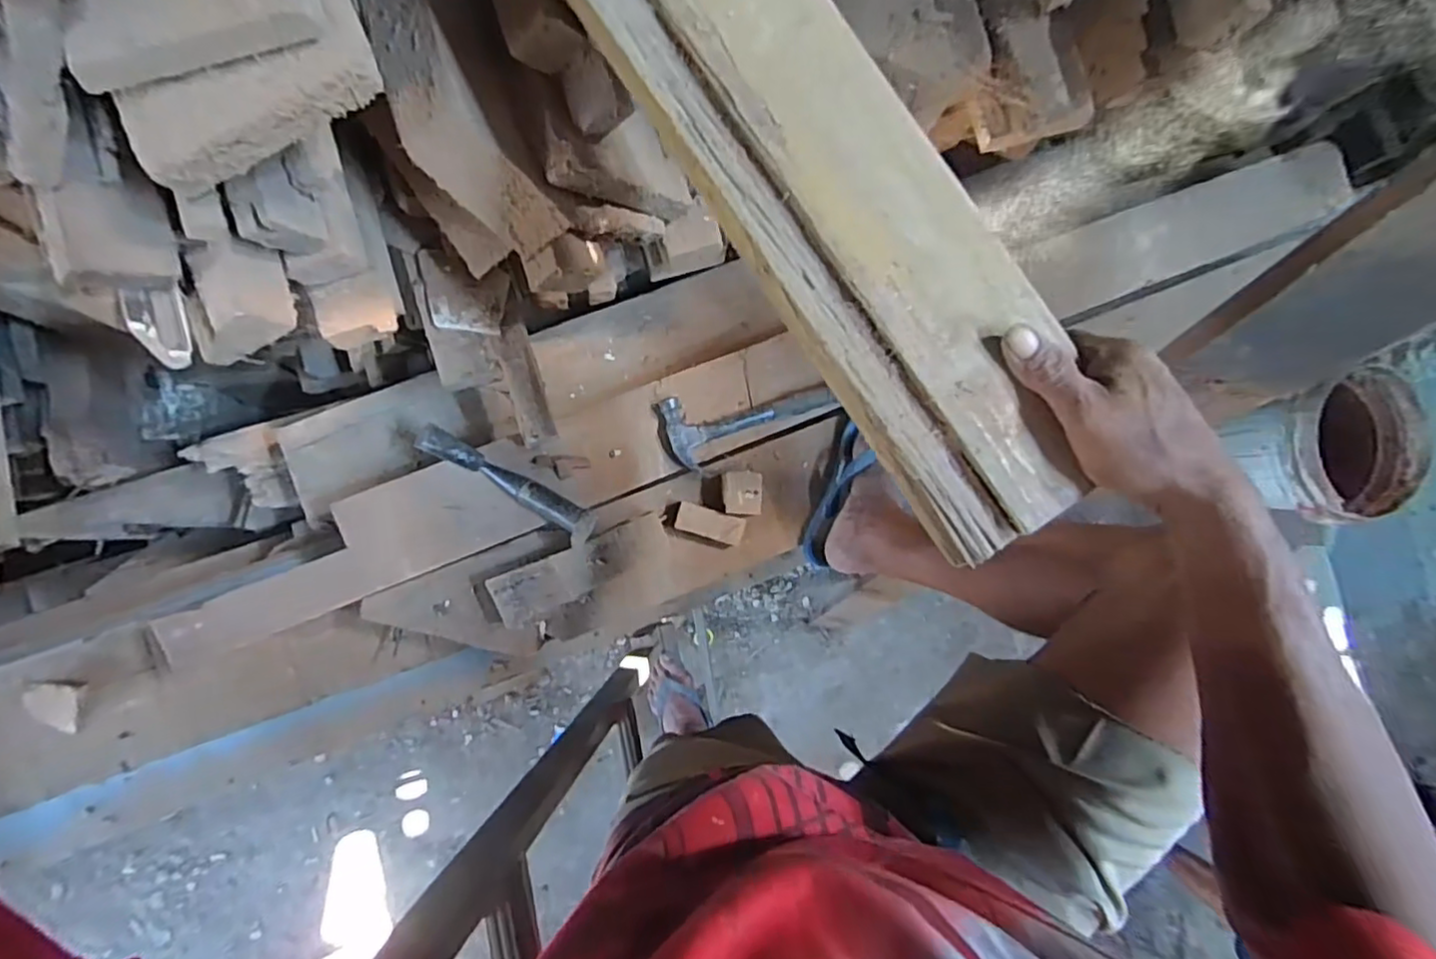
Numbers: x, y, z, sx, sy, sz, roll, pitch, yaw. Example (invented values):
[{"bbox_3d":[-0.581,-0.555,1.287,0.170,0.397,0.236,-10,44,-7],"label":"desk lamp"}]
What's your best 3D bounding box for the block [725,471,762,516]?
[{"bbox_3d":[0.032,0.019,0.840,0.047,0.048,0.056,-2,86,-9],"label":"block"}]

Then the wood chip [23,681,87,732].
[{"bbox_3d":[-0.826,0.280,0.789,0.064,0.013,0.060,10,90,-15],"label":"wood chip"}]

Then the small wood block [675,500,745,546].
[{"bbox_3d":[-0.010,0.057,0.830,0.088,0.017,0.036,18,84,-7],"label":"small wood block"}]

